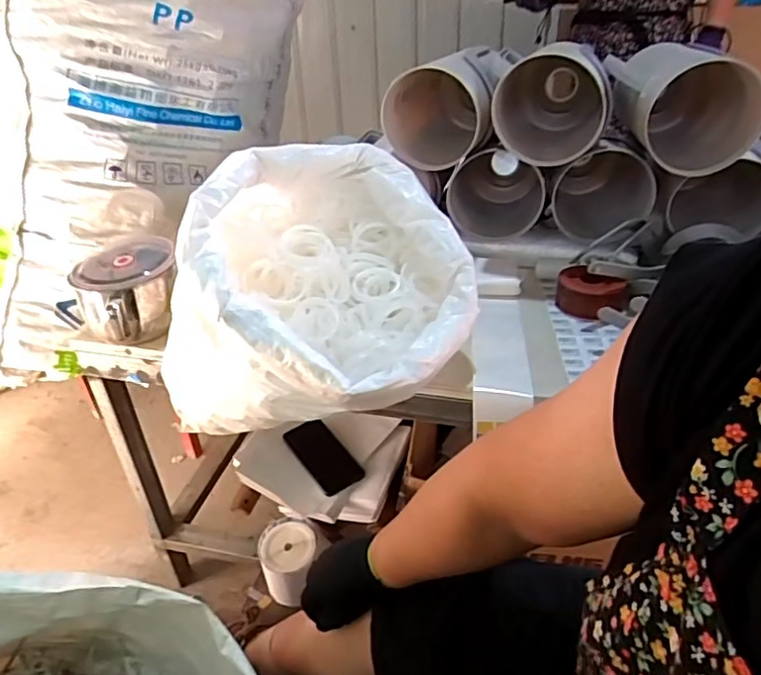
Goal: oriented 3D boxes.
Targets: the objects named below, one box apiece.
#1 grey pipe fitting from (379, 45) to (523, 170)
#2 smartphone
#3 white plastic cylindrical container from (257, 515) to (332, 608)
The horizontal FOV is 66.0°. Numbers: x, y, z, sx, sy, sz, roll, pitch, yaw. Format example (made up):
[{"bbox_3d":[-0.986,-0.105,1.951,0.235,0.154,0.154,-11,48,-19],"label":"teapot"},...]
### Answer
[{"bbox_3d":[0.126,-0.390,1.016,0.193,0.184,0.256,9,34,17],"label":"grey pipe fitting"},{"bbox_3d":[-0.097,0.202,1.001,0.072,0.008,0.137,-34,77,-24],"label":"smartphone"},{"bbox_3d":[-0.157,0.380,1.002,0.102,0.088,0.107,-2,33,1],"label":"white plastic cylindrical container"}]

